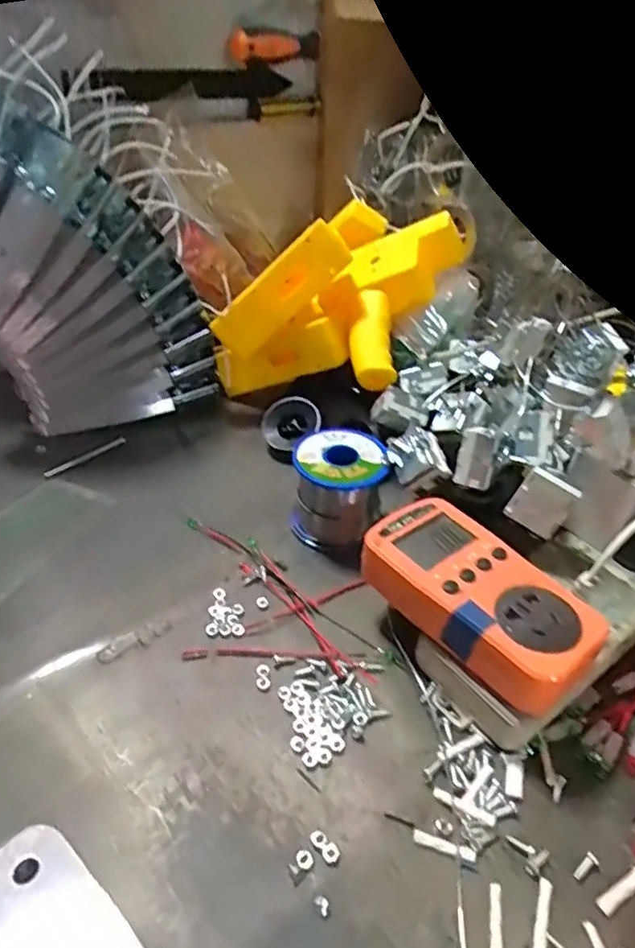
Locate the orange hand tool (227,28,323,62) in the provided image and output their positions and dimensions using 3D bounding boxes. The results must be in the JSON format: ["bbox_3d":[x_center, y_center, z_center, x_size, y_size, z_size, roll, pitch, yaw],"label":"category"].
[{"bbox_3d":[-0.040,-0.411,0.580,0.101,0.024,0.016,-28,48,-32],"label":"orange hand tool"}]

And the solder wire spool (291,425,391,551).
[{"bbox_3d":[0.015,0.009,0.432,0.062,0.062,0.058,4,39,2],"label":"solder wire spool"}]

